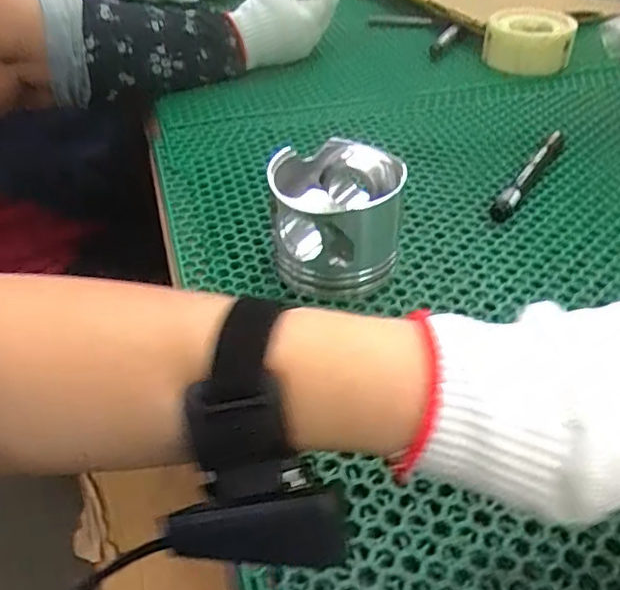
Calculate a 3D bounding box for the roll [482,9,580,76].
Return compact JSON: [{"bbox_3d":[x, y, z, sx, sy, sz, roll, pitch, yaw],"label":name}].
[{"bbox_3d":[0.248,-0.291,0.700,0.092,0.047,0.090,13,43,14],"label":"roll"}]

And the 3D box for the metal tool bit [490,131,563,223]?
[{"bbox_3d":[0.188,-0.103,0.525,0.015,0.021,0.141,24,48,26],"label":"metal tool bit"}]

